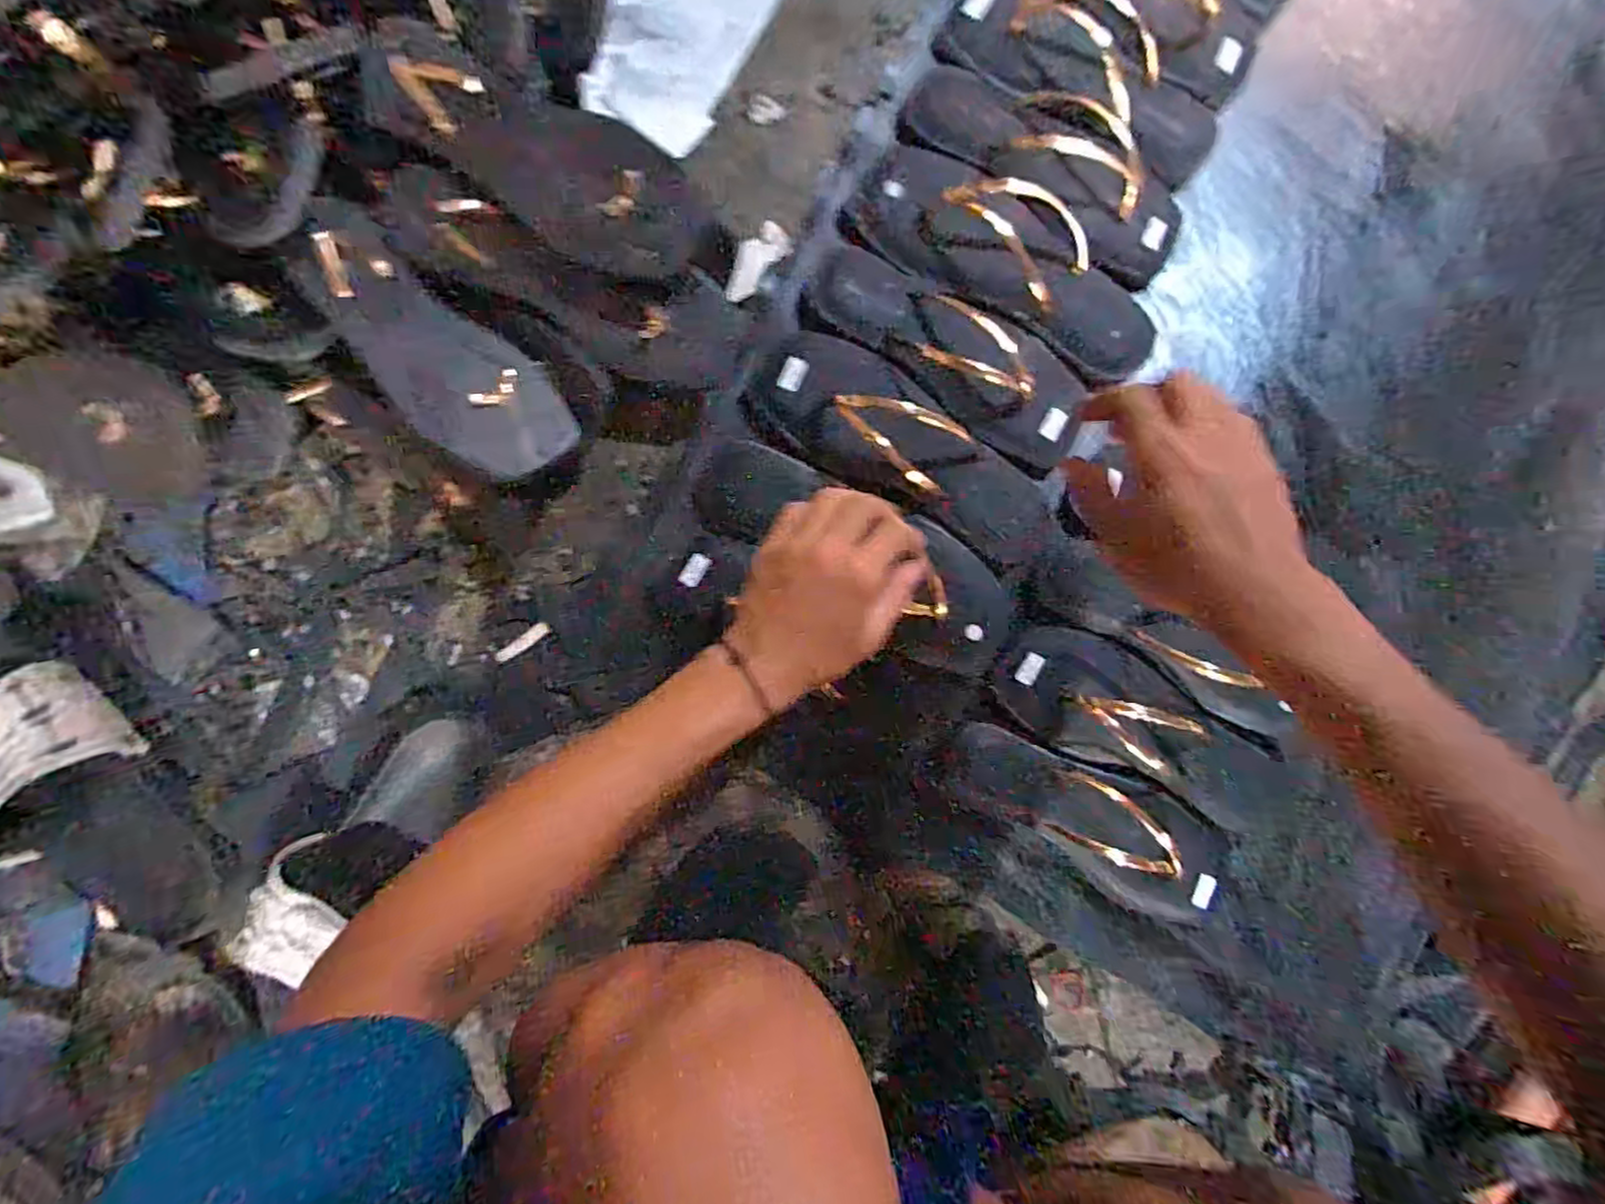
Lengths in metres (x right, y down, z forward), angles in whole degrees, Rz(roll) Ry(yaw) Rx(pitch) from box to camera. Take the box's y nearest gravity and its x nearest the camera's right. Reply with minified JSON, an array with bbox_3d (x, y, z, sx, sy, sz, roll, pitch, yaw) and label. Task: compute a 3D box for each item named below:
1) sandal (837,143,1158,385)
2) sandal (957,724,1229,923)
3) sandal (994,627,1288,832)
[{"bbox_3d":[0.165,-0.271,0.548,0.268,0.040,0.106,31,88,1],"label":"sandal"},{"bbox_3d":[0.223,0.168,0.540,0.229,0.044,0.089,30,91,9],"label":"sandal"},{"bbox_3d":[0.266,0.100,0.545,0.233,0.044,0.093,32,91,-1],"label":"sandal"}]

